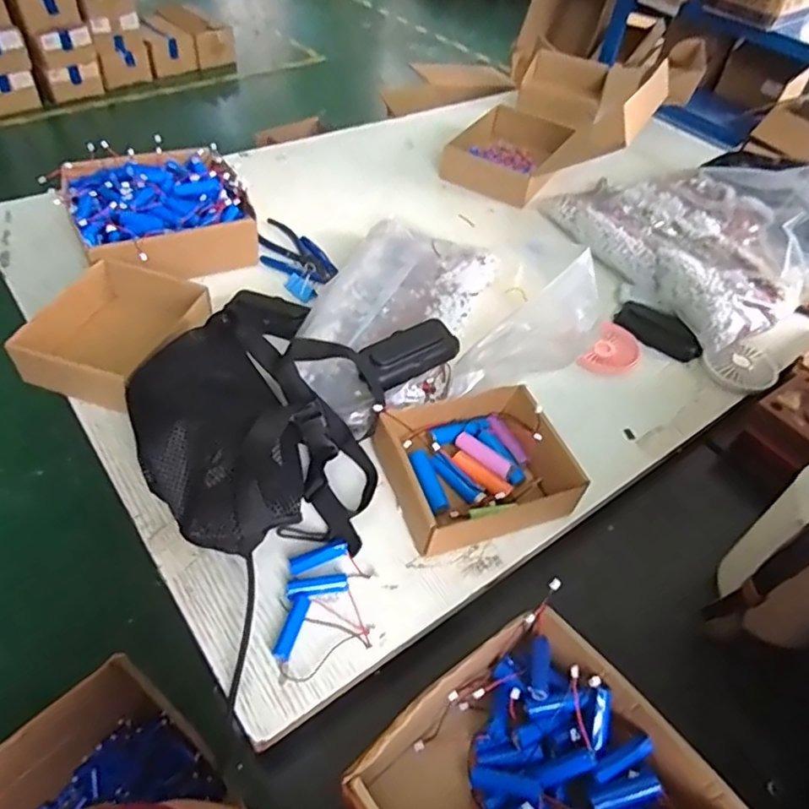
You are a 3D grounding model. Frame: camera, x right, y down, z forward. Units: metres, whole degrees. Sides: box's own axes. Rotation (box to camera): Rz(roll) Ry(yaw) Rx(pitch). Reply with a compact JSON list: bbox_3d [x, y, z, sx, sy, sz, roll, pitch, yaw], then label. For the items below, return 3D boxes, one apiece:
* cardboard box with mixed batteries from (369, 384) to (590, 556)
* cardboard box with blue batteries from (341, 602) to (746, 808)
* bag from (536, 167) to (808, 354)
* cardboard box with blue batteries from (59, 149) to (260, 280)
[{"bbox_3d":[0.068,0.057,0.585,0.166,0.048,0.137,-13,50,-18],"label":"cardboard box with mixed batteries"},{"bbox_3d":[0.095,0.277,0.420,0.203,0.065,0.202,-26,55,-27],"label":"cardboard box with blue batteries"},{"bbox_3d":[0.430,-0.255,0.859,0.305,0.110,0.349,-17,51,-20],"label":"bag"},{"bbox_3d":[-0.319,-0.250,0.814,0.214,0.067,0.239,-19,52,-22],"label":"cardboard box with blue batteries"}]

